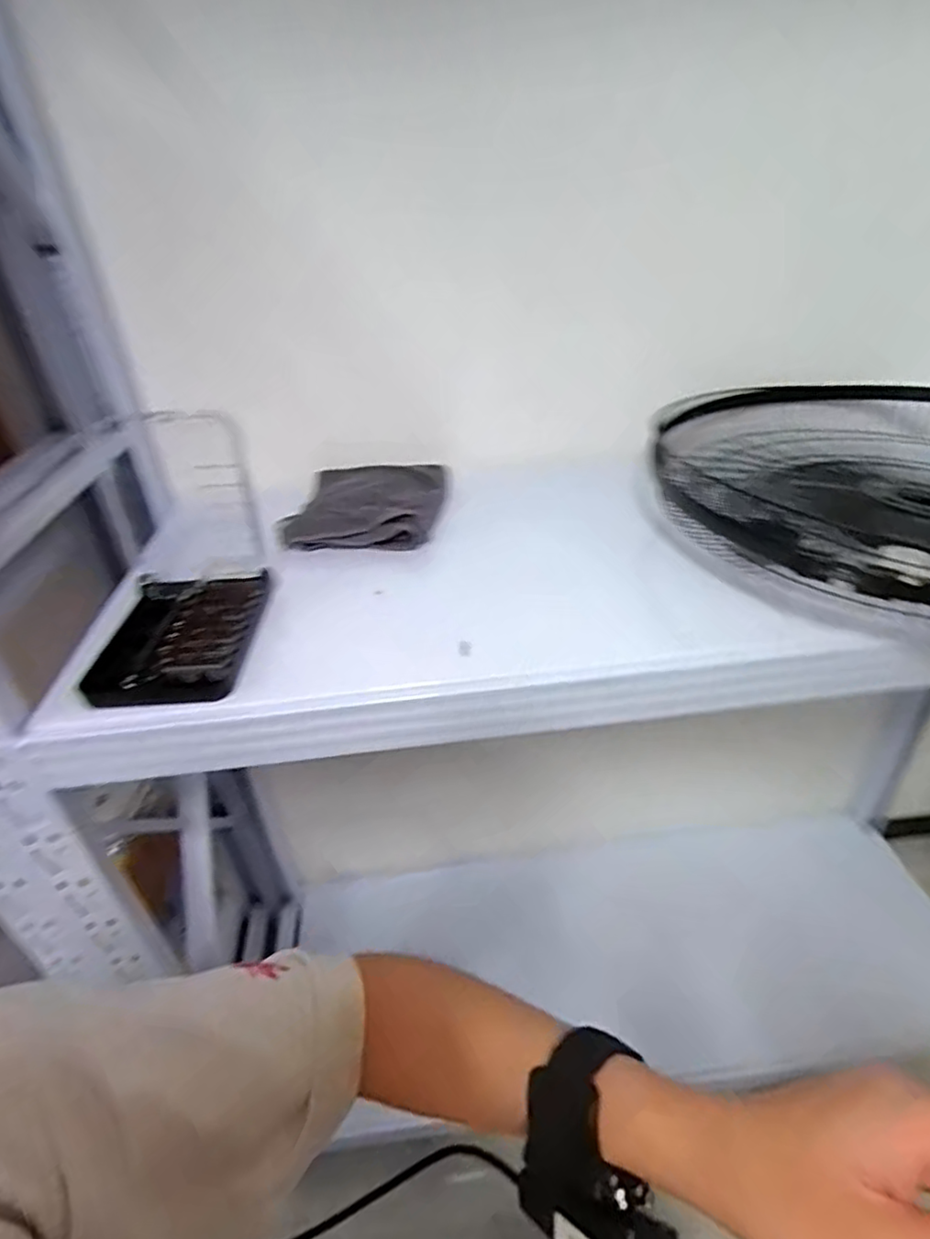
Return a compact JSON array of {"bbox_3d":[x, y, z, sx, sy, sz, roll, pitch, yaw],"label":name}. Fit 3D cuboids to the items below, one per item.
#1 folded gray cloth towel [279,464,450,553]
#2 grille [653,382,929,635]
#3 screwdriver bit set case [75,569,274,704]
[{"bbox_3d":[-0.103,-0.128,0.680,0.157,0.031,0.166,1,34,7],"label":"folded gray cloth towel"},{"bbox_3d":[0.476,-0.142,0.604,0.527,0.070,0.473,-13,35,-13],"label":"grille"},{"bbox_3d":[-0.224,0.009,0.502,0.109,0.027,0.145,-3,34,1],"label":"screwdriver bit set case"}]

